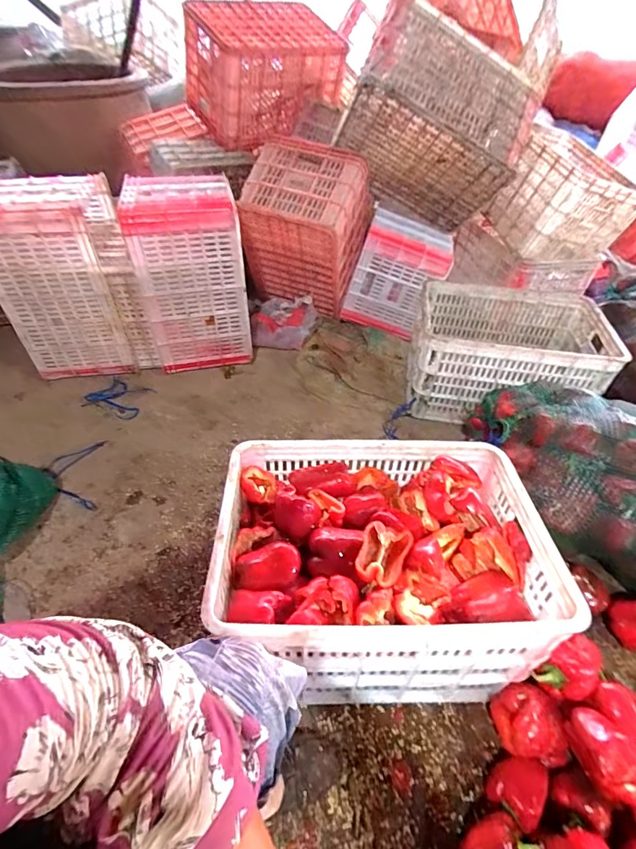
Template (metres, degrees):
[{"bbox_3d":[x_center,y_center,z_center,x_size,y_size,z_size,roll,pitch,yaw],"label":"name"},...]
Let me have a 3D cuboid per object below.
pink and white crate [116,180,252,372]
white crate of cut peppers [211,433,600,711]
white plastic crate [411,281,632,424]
[{"bbox_3d":[-0.386,-0.444,1.287,0.306,0.511,0.279,-10,47,-13],"label":"pink and white crate"},{"bbox_3d":[0.097,0.240,0.725,0.501,0.258,0.367,1,45,-2],"label":"white crate of cut peppers"},{"bbox_3d":[0.553,-0.215,1.239,0.512,0.259,0.356,7,46,4],"label":"white plastic crate"}]

